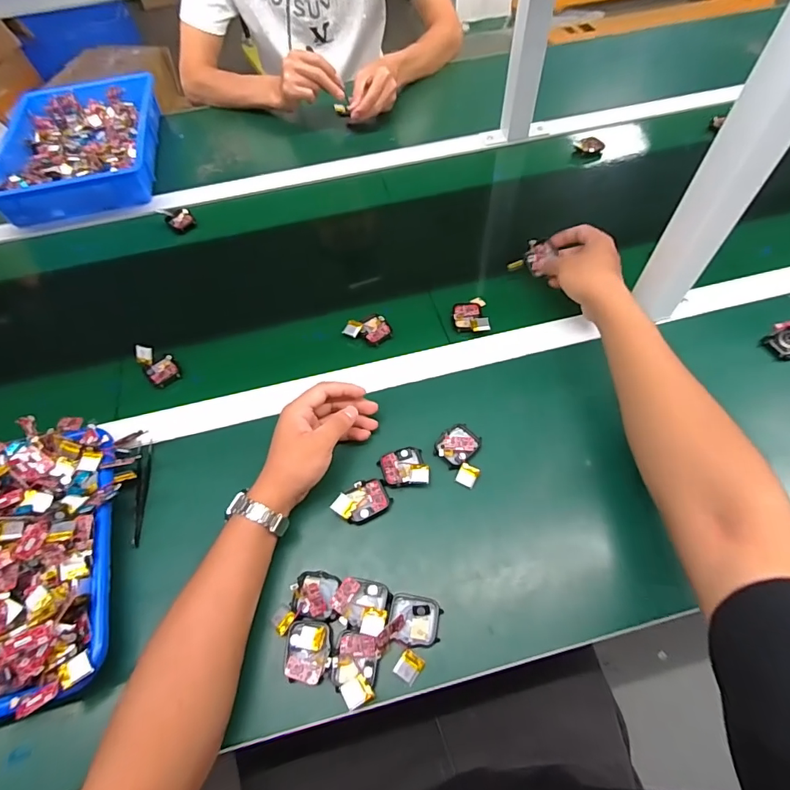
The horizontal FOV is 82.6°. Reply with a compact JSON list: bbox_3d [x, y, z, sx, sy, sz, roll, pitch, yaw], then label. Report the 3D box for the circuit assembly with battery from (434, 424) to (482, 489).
[{"bbox_3d":[0.073,0.062,0.479,0.048,0.017,0.062,-33,62,-17],"label":"circuit assembly with battery"}]

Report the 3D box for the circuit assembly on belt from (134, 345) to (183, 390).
[{"bbox_3d":[-0.294,-0.040,0.553,0.057,0.026,0.037,38,67,23],"label":"circuit assembly on belt"}]

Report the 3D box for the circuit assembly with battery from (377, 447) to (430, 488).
[{"bbox_3d":[0.010,0.077,0.471,0.046,0.015,0.045,-18,59,-8],"label":"circuit assembly with battery"}]

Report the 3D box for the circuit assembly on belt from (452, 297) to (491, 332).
[{"bbox_3d":[0.098,-0.105,0.580,0.043,0.012,0.064,0,58,3],"label":"circuit assembly on belt"}]

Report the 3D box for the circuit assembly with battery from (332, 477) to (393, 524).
[{"bbox_3d":[-0.033,0.107,0.454,0.056,0.017,0.035,-26,60,-13],"label":"circuit assembly with battery"}]

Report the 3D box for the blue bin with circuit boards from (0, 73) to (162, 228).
[{"bbox_3d":[-0.556,-0.446,0.804,0.262,0.061,0.344,-15,58,-7],"label":"blue bin with circuit boards"}]

